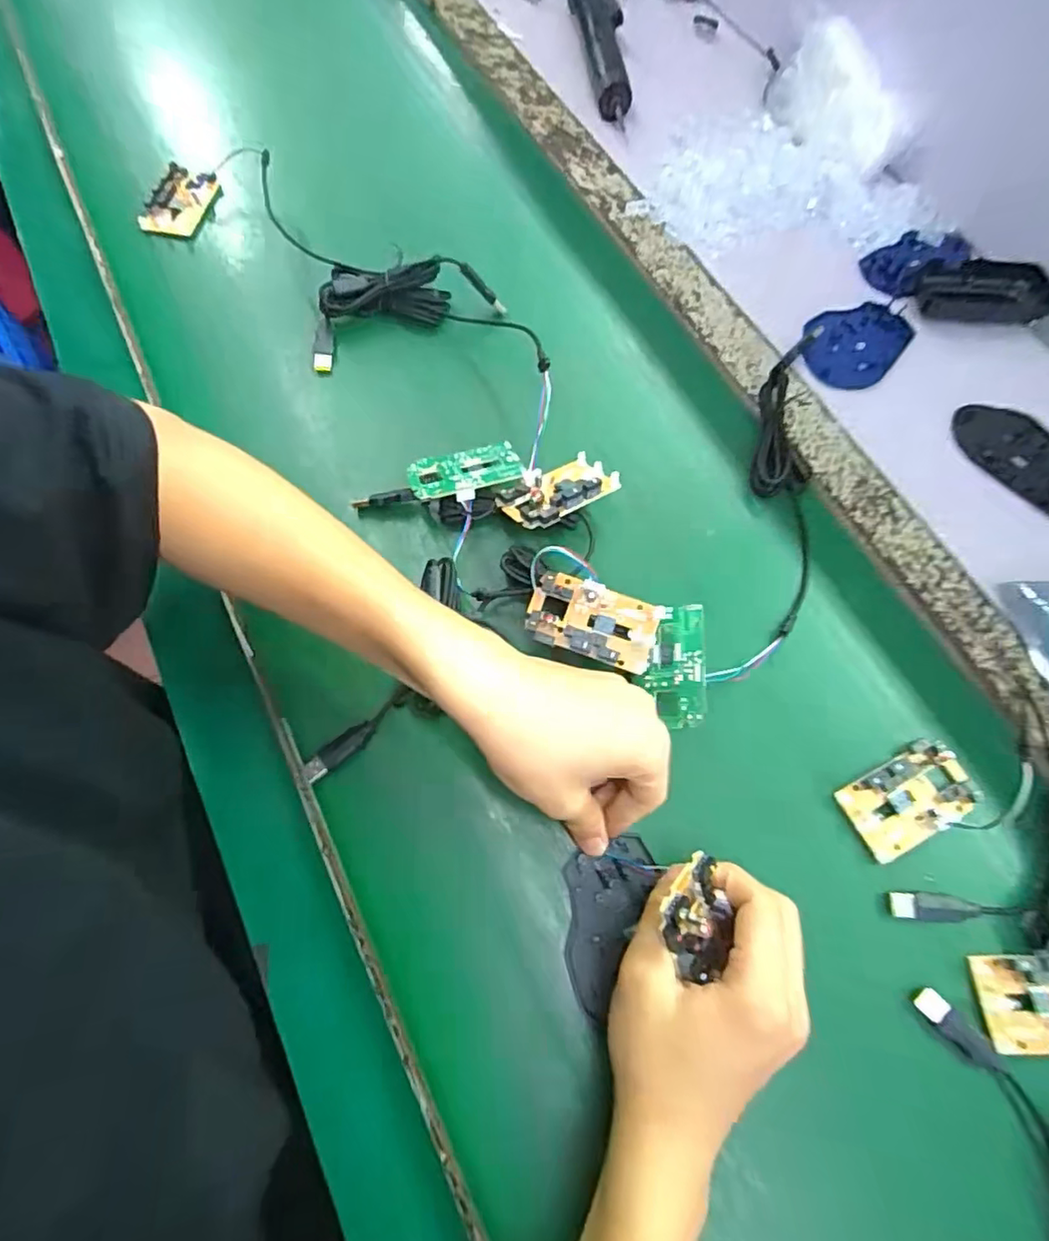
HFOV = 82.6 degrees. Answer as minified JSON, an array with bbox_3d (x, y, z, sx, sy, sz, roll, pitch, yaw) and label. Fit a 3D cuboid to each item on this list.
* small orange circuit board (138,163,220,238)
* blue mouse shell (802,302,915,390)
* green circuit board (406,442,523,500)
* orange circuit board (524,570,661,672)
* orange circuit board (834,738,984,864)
[{"bbox_3d":[-0.301,-0.364,0.522,0.045,0.013,0.074,18,77,-4],"label":"small orange circuit board"},{"bbox_3d":[0.272,-0.231,0.491,0.069,0.020,0.109,41,76,13],"label":"blue mouse shell"},{"bbox_3d":[-0.041,-0.103,0.413,0.078,0.006,0.040,-17,53,-13],"label":"green circuit board"},{"bbox_3d":[0.042,0.000,0.367,0.079,0.014,0.045,18,72,6],"label":"orange circuit board"},{"bbox_3d":[0.230,0.105,0.356,0.078,0.013,0.045,-28,73,-9],"label":"orange circuit board"}]

